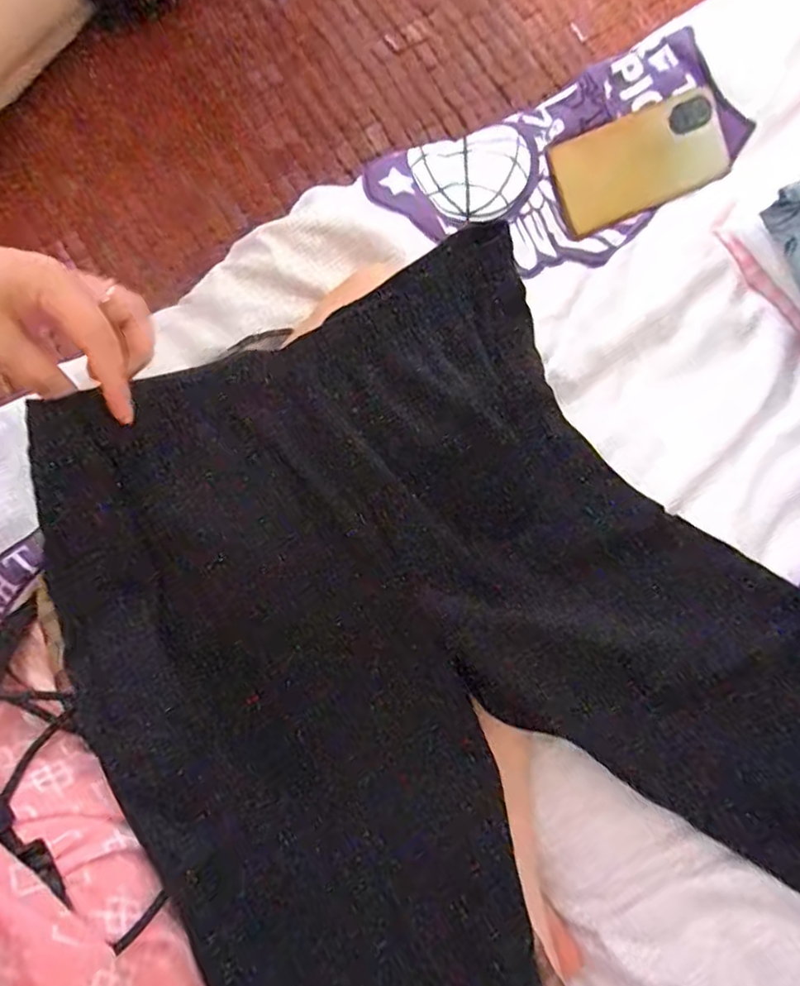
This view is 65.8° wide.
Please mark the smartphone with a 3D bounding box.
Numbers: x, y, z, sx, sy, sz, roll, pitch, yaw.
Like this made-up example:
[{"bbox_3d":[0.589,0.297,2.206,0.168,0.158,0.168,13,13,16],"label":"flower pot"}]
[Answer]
[{"bbox_3d":[0.196,-0.269,0.505,0.147,0.007,0.074,-25,106,-3],"label":"smartphone"}]

